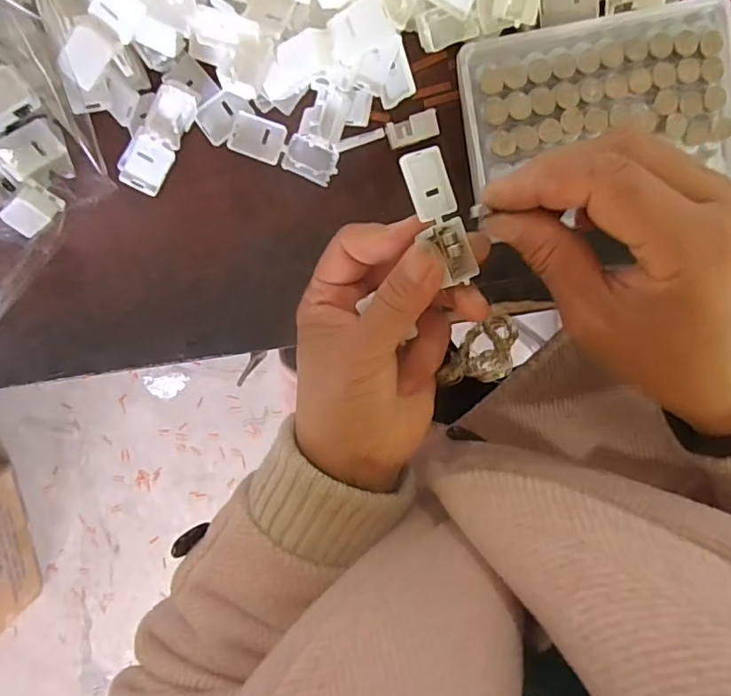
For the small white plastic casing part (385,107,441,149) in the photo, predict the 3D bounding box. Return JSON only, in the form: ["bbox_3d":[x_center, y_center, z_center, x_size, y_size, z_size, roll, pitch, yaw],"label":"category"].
[{"bbox_3d":[0.024,-0.111,0.286,0.026,0.013,0.013,-16,98,4],"label":"small white plastic casing part"}]

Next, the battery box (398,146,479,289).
[{"bbox_3d":[0.031,-0.053,0.228,0.018,0.012,0.055,-22,98,5],"label":"battery box"}]

